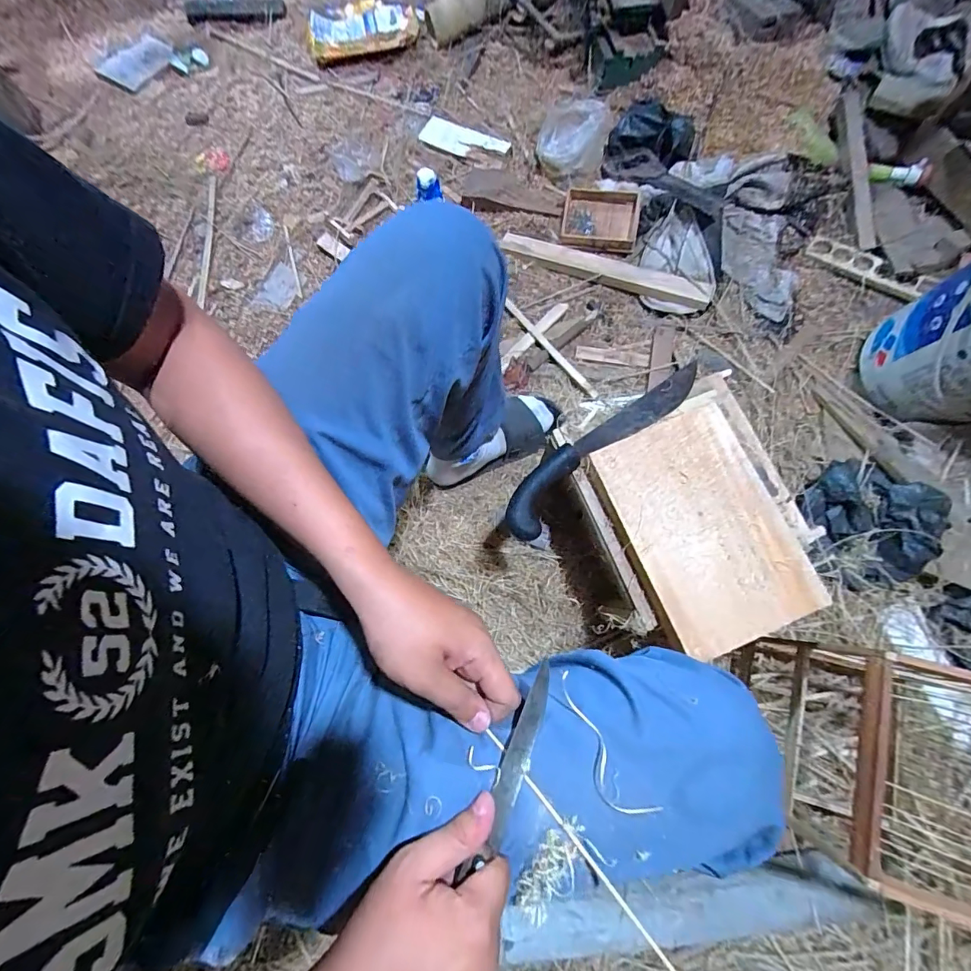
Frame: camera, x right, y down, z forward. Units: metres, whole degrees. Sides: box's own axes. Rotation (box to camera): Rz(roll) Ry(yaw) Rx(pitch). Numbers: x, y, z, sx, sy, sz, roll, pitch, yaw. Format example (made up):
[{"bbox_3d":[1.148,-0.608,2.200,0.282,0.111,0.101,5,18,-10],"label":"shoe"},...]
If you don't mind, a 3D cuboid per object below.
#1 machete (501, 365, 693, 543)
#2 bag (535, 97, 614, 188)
[{"bbox_3d":[0.159,-0.059,0.623,0.343,0.033,0.062,-41,78,-12],"label":"machete"},{"bbox_3d":[0.199,-0.791,1.021,0.153,0.075,0.204,14,73,4],"label":"bag"}]

